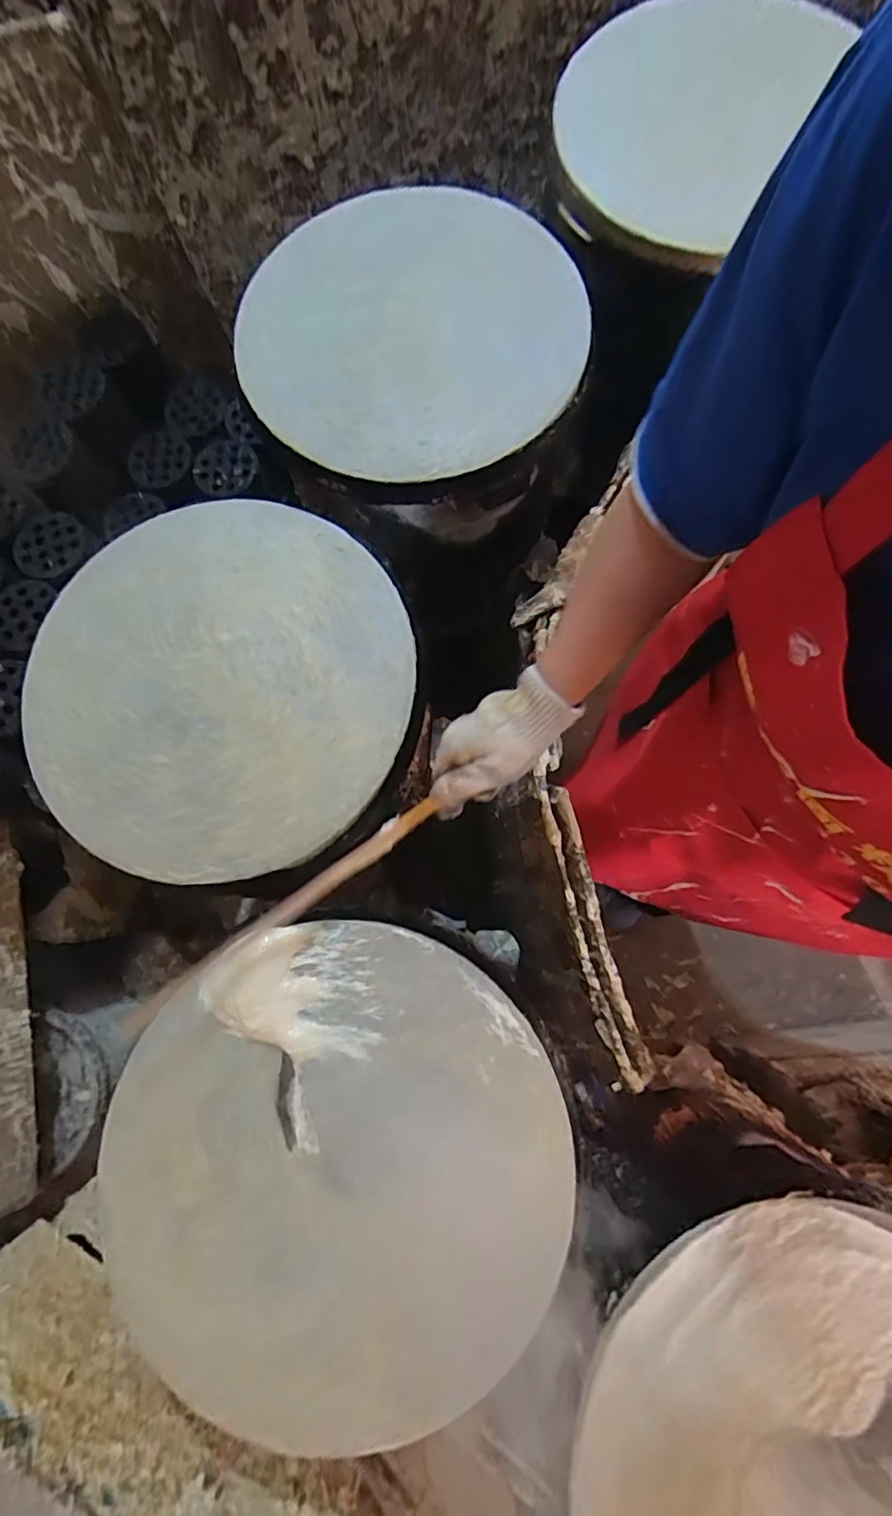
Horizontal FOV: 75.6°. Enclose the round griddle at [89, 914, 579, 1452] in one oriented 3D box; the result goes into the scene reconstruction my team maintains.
[{"bbox_3d":[-0.088,0.330,0.461,0.355,0.027,0.369,0,78,1],"label":"round griddle"}]

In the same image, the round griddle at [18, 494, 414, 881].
[{"bbox_3d":[-0.223,-0.077,0.560,0.367,0.022,0.371,0,78,1],"label":"round griddle"}]

